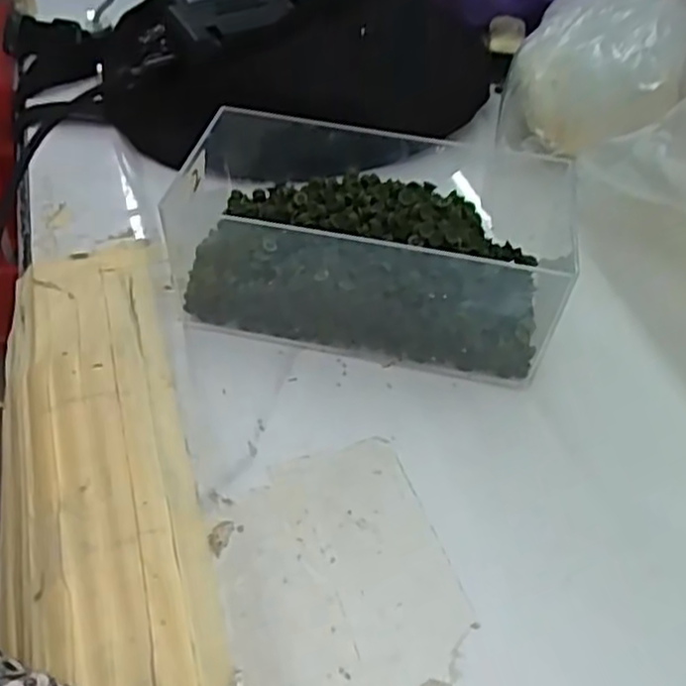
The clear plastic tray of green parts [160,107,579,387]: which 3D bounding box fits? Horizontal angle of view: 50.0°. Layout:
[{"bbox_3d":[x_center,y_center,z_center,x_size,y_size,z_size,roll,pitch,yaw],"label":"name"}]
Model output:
[{"bbox_3d":[0.003,-0.052,0.360,0.198,0.074,0.093,10,47,5],"label":"clear plastic tray of green parts"}]

